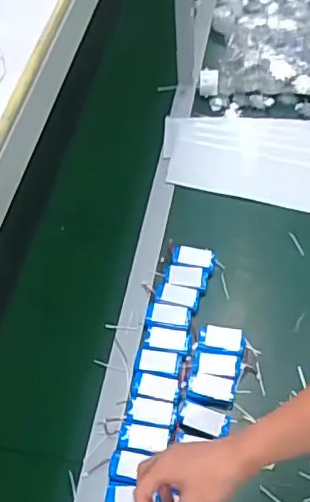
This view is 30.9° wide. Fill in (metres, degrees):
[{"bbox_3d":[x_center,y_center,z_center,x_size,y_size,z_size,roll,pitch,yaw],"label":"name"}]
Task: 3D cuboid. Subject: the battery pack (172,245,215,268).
[{"bbox_3d":[0.062,0.011,0.912,0.068,0.015,0.039,10,56,11],"label":"battery pack"}]

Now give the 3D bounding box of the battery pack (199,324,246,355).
[{"bbox_3d":[0.100,0.129,0.829,0.066,0.008,0.045,6,55,9],"label":"battery pack"}]

